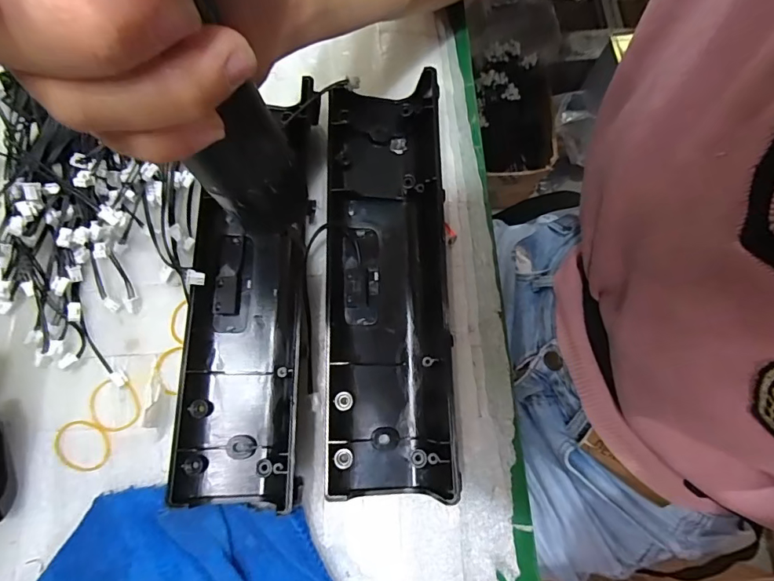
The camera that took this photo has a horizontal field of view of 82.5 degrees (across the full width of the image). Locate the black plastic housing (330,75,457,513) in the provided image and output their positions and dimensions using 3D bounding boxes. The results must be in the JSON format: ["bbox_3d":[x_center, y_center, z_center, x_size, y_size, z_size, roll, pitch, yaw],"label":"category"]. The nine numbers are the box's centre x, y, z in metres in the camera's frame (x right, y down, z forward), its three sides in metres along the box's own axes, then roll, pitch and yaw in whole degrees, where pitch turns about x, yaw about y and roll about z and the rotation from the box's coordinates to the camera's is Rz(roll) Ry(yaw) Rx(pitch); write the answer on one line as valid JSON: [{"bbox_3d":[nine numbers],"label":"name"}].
[{"bbox_3d":[0.001,-0.012,0.267,0.071,0.023,0.247,-2,76,1],"label":"black plastic housing"}]

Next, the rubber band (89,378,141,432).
[{"bbox_3d":[-0.160,0.067,0.256,0.027,0.004,0.031,-33,78,-9],"label":"rubber band"}]

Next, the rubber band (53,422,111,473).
[{"bbox_3d":[-0.173,0.088,0.250,0.036,0.004,0.025,11,67,6],"label":"rubber band"}]

